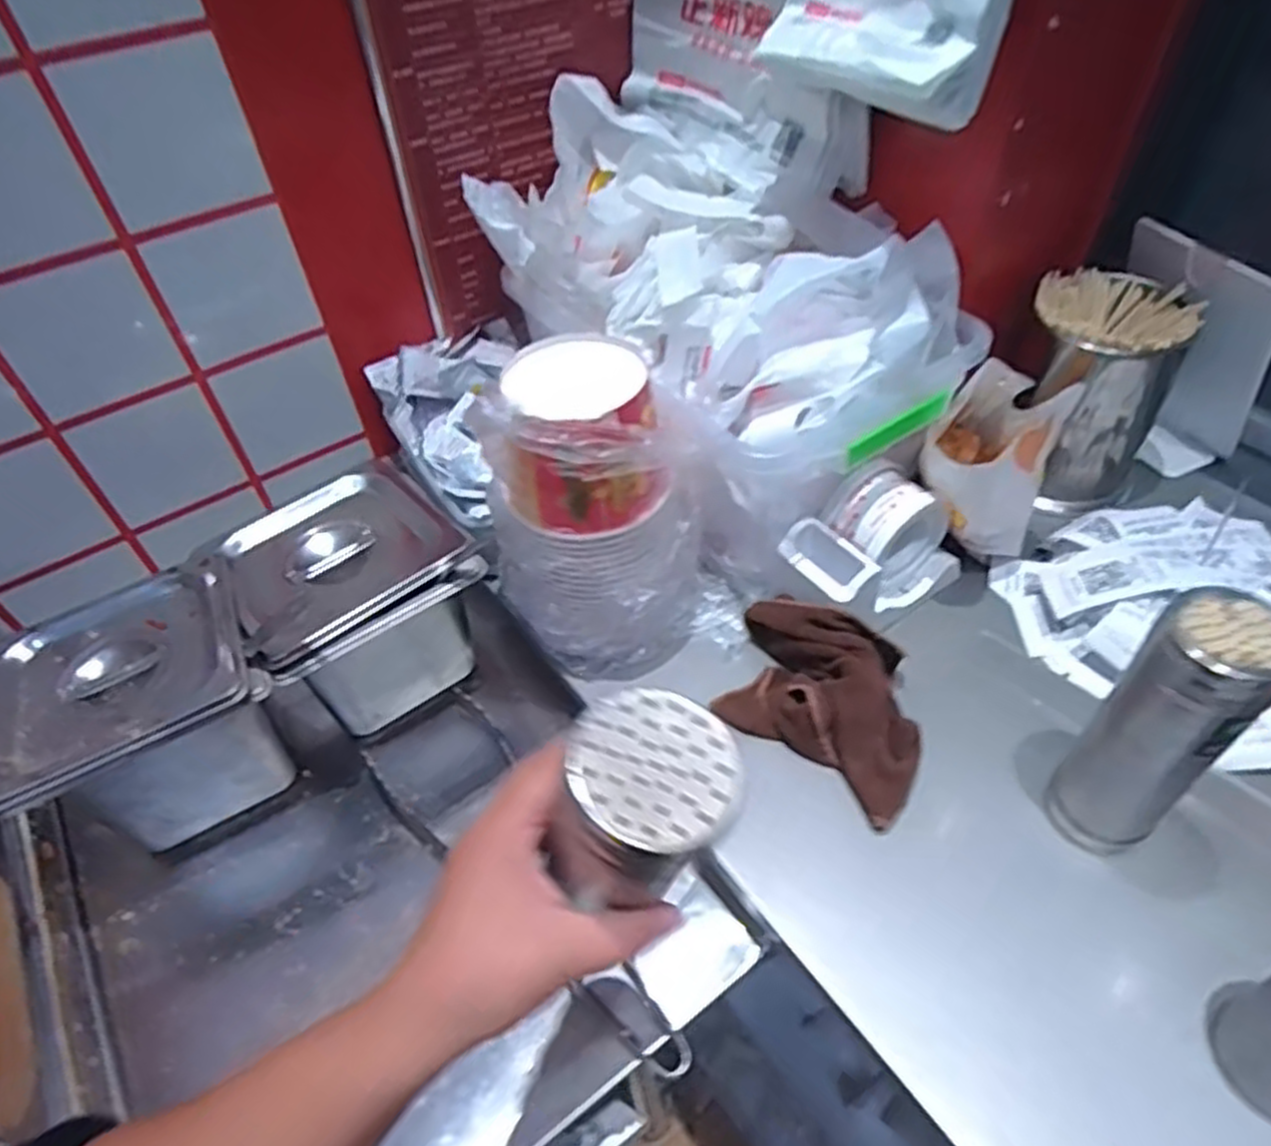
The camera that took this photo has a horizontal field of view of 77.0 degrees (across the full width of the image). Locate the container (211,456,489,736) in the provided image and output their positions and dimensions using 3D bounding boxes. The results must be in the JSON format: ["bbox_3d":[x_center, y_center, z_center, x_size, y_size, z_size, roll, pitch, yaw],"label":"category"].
[{"bbox_3d":[-0.231,0.022,0.676,0.168,0.158,0.163,-32,53,-22],"label":"container"}]

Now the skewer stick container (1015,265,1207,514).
[{"bbox_3d":[0.401,-0.160,0.719,0.121,0.178,0.115,24,54,23],"label":"skewer stick container"}]

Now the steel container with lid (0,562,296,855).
[{"bbox_3d":[-0.368,0.119,0.619,0.183,0.163,0.162,-26,51,-18],"label":"steel container with lid"}]

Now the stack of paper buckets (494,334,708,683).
[{"bbox_3d":[-0.034,-0.045,0.602,0.152,0.237,0.128,21,53,22],"label":"stack of paper buckets"}]

